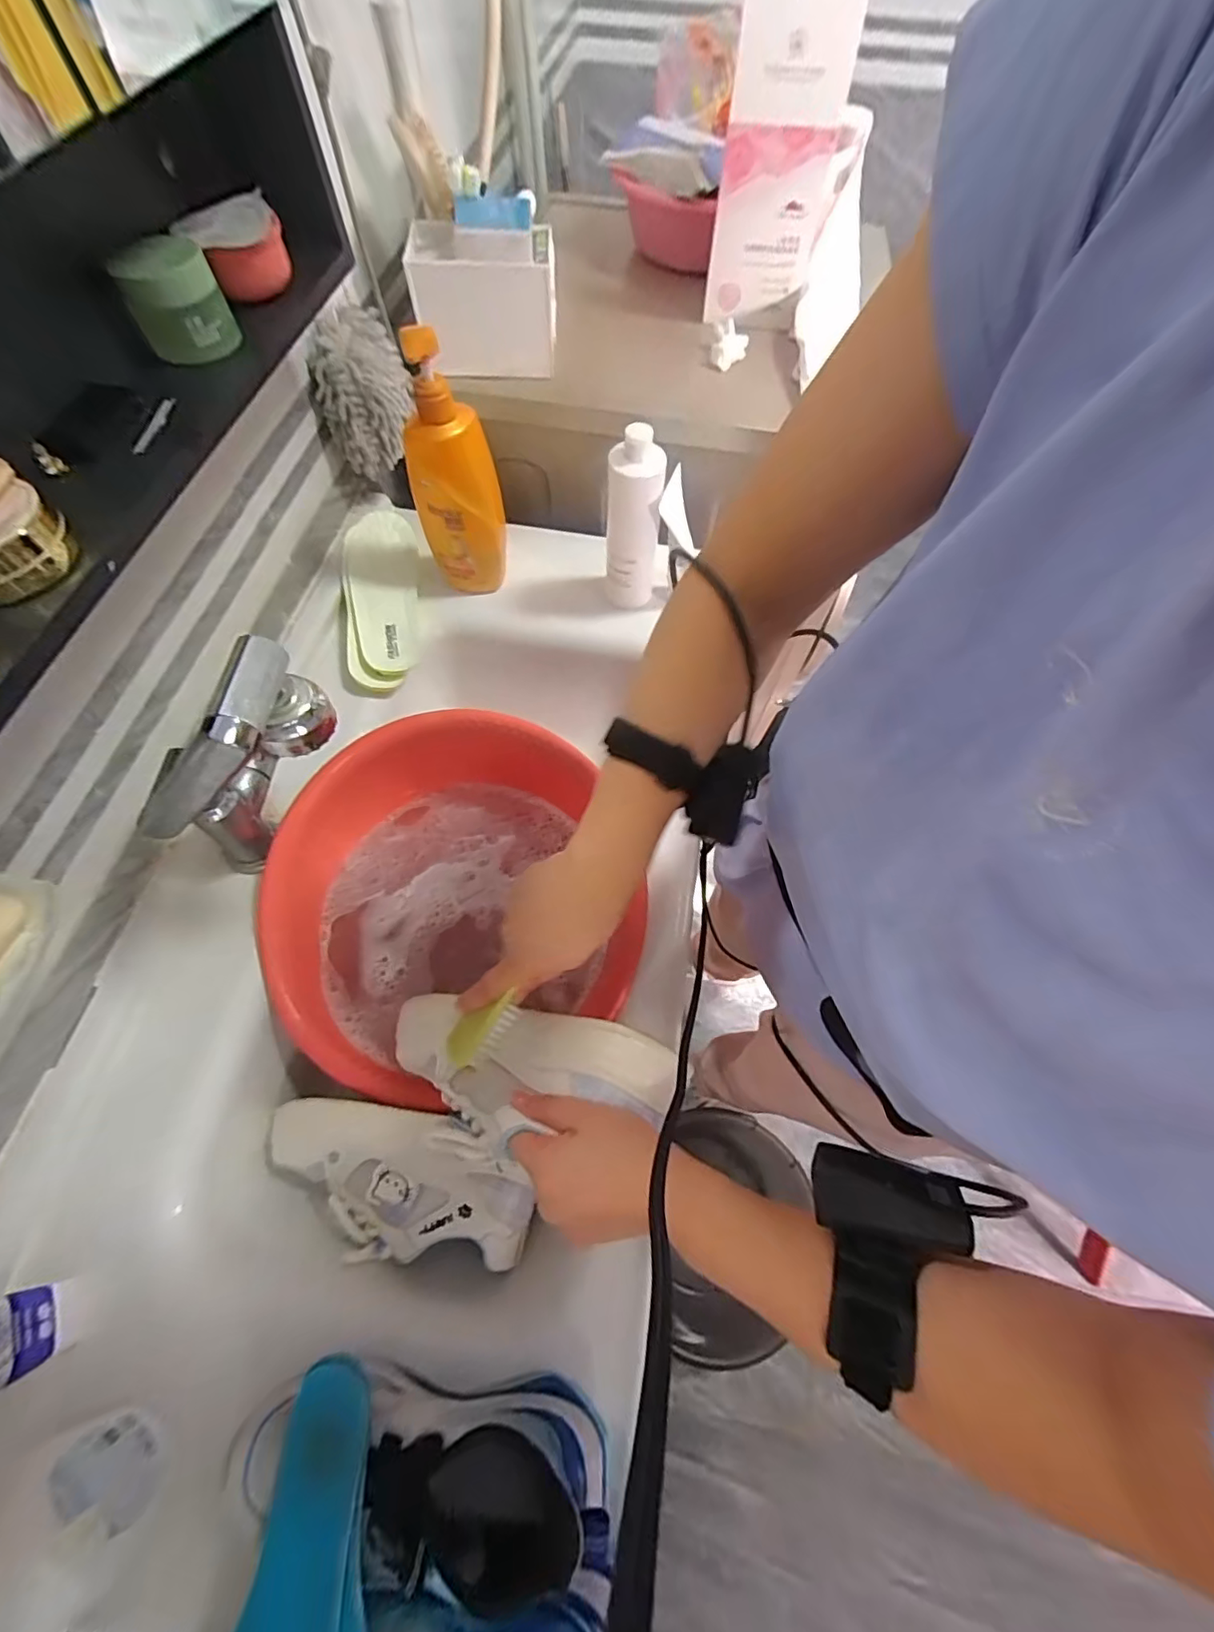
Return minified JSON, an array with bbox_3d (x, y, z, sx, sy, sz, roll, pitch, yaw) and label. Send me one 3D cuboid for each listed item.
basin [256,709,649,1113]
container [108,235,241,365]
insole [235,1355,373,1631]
[{"bbox_3d":[-0.159,0.079,0.531,0.315,0.122,0.311,1,64,-1],"label":"basin"},{"bbox_3d":[-0.305,-0.367,0.399,0.061,0.053,0.060,-25,67,-13],"label":"container"},{"bbox_3d":[-0.168,0.426,0.296,0.065,0.014,0.204,11,65,4],"label":"insole"}]

